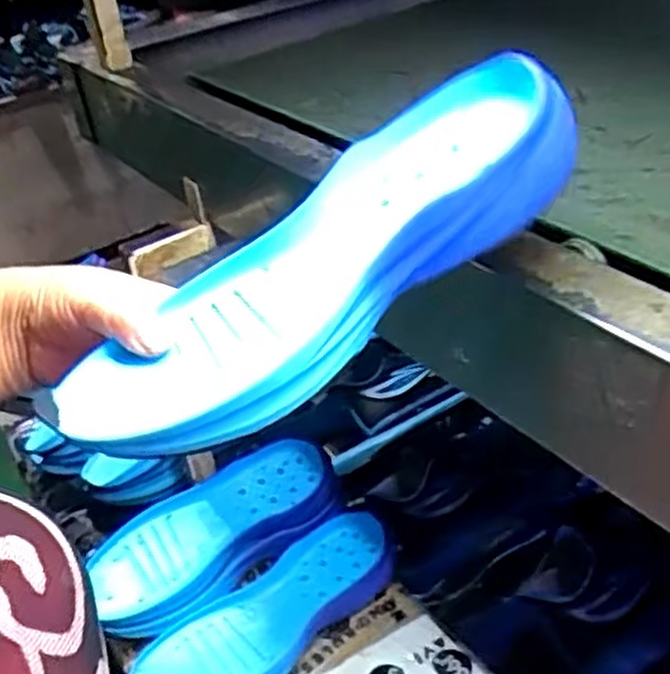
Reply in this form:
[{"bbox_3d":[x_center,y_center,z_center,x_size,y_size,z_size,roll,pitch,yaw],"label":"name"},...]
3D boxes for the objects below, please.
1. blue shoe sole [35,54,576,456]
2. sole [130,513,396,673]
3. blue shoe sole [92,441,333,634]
[{"bbox_3d":[-0.010,-0.028,0.358,0.268,0.042,0.095,-37,36,3],"label":"blue shoe sole"},{"bbox_3d":[-0.051,0.248,0.717,0.254,0.032,0.095,-26,40,-24],"label":"sole"},{"bbox_3d":[-0.115,0.190,0.779,0.246,0.027,0.114,-26,52,-12],"label":"blue shoe sole"}]

